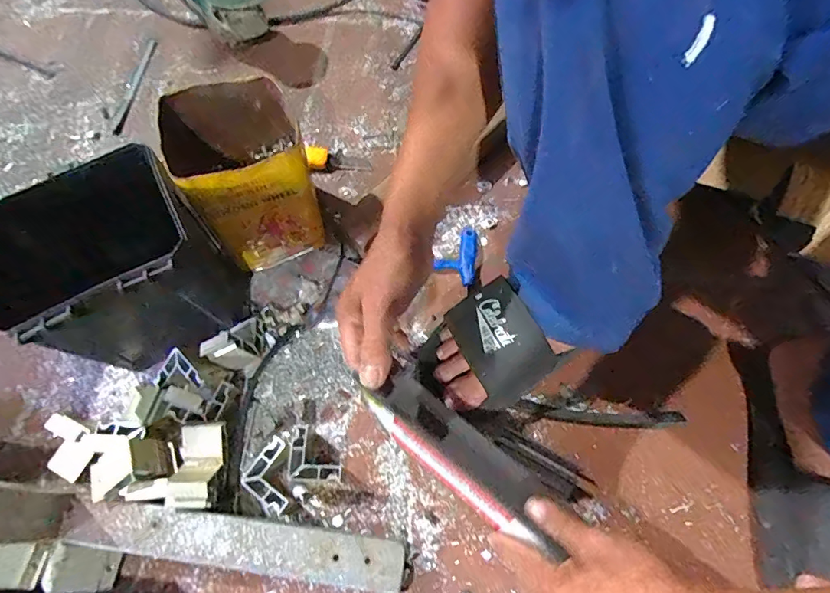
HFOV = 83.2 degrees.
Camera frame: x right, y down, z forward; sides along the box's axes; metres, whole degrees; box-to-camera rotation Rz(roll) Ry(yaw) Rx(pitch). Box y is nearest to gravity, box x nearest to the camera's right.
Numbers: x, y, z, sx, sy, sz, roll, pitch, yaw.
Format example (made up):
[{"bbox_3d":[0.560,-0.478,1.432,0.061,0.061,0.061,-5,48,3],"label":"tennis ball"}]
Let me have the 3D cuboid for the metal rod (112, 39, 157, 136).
[{"bbox_3d":[-0.415,-0.314,0.694,0.016,0.007,0.190,3,66,5],"label":"metal rod"}]

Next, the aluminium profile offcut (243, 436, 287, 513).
[{"bbox_3d":[-0.138,0.170,0.442,0.038,0.032,0.063,-9,66,-1],"label":"aluminium profile offcut"}]

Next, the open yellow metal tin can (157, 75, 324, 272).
[{"bbox_3d":[-0.170,-0.127,0.507,0.115,0.160,0.124,-18,66,-5],"label":"open yellow metal tin can"}]

